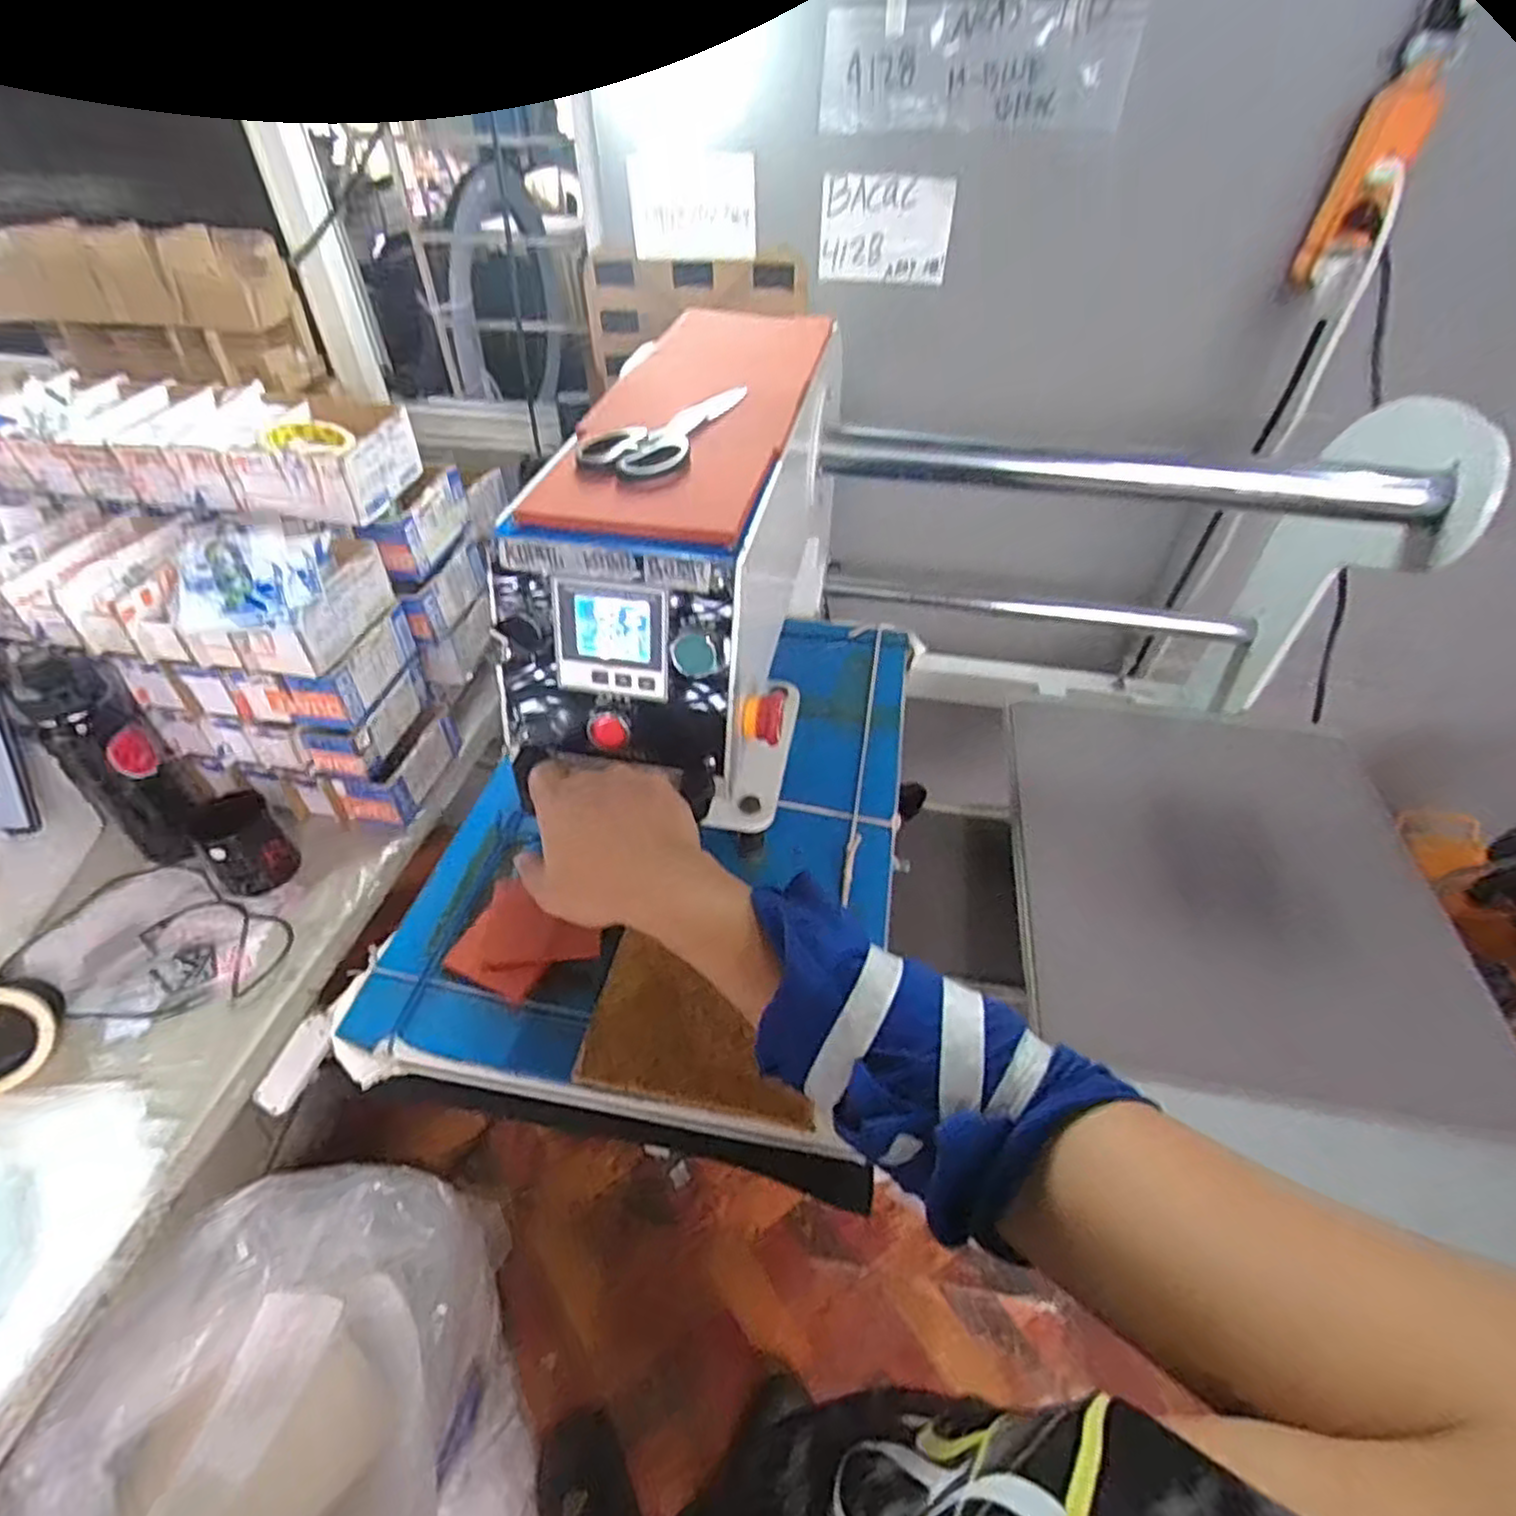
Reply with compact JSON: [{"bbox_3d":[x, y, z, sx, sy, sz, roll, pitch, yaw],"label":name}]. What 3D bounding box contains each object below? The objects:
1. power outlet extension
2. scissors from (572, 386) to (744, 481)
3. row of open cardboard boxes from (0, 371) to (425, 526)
[{"bbox_3d":[0.602,-0.569,0.724,0.021,0.164,0.077,-10,45,-11],"label":"power outlet extension"},{"bbox_3d":[-0.060,-0.226,0.502,0.063,0.017,0.138,23,48,22],"label":"scissors"},{"bbox_3d":[-0.759,-0.386,0.895,0.656,0.085,0.179,7,44,7],"label":"row of open cardboard boxes"}]

